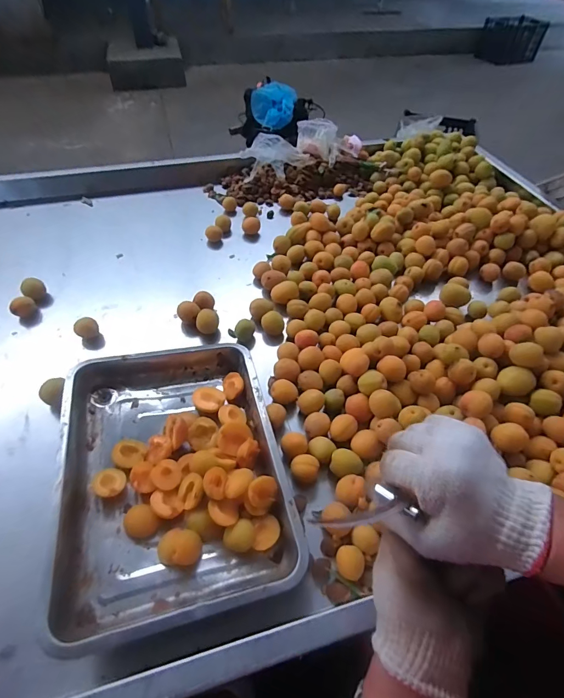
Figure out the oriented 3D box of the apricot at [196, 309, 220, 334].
[{"bbox_3d":[-0.131,-0.044,0.664,0.039,0.045,0.033,-12,52,-11],"label":"apricot"}]

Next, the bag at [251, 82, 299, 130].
[{"bbox_3d":[-0.032,-0.932,1.452,0.177,0.131,0.158,0,51,-2],"label":"bag"}]

